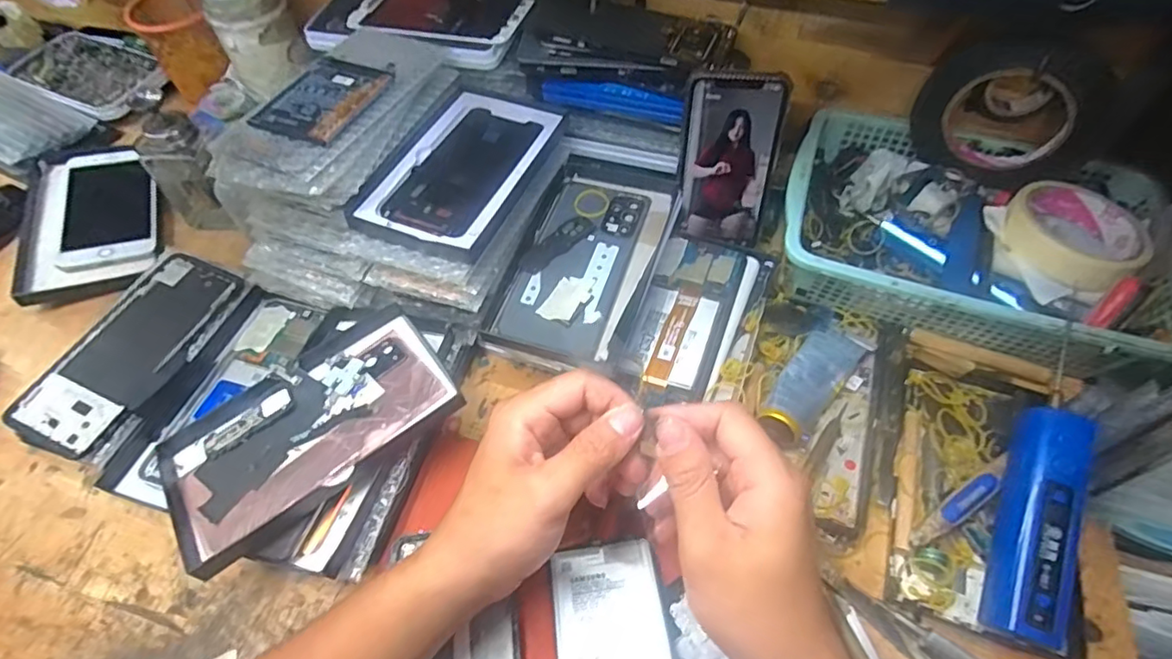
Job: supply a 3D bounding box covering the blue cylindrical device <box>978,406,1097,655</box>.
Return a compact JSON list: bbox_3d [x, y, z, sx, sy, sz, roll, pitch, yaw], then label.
[{"bbox_3d":[0.266,0.112,0.342,0.030,0.032,0.131,18,77,11],"label":"blue cylindrical device"}]

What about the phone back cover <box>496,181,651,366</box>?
[{"bbox_3d":[-0.006,-0.052,0.435,0.072,0.004,0.157,15,57,11],"label":"phone back cover"}]

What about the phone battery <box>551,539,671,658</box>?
[{"bbox_3d":[0.013,0.165,0.336,0.061,0.004,0.080,-8,49,-3],"label":"phone battery"}]

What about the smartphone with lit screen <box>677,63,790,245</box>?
[{"bbox_3d":[0.116,-0.134,0.472,0.073,0.140,0.007,4,37,5],"label":"smartphone with lit screen"}]

